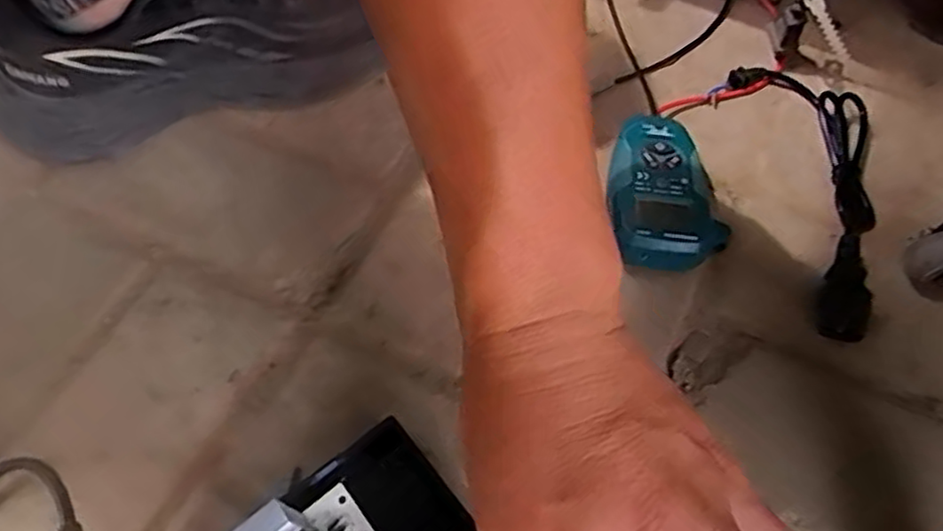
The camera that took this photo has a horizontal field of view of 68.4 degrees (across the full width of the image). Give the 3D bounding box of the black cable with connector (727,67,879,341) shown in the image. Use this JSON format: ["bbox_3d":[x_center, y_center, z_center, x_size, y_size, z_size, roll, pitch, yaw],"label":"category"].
[{"bbox_3d":[0.239,-0.051,0.450,0.087,0.021,0.213,-3,61,-4],"label":"black cable with connector"}]

